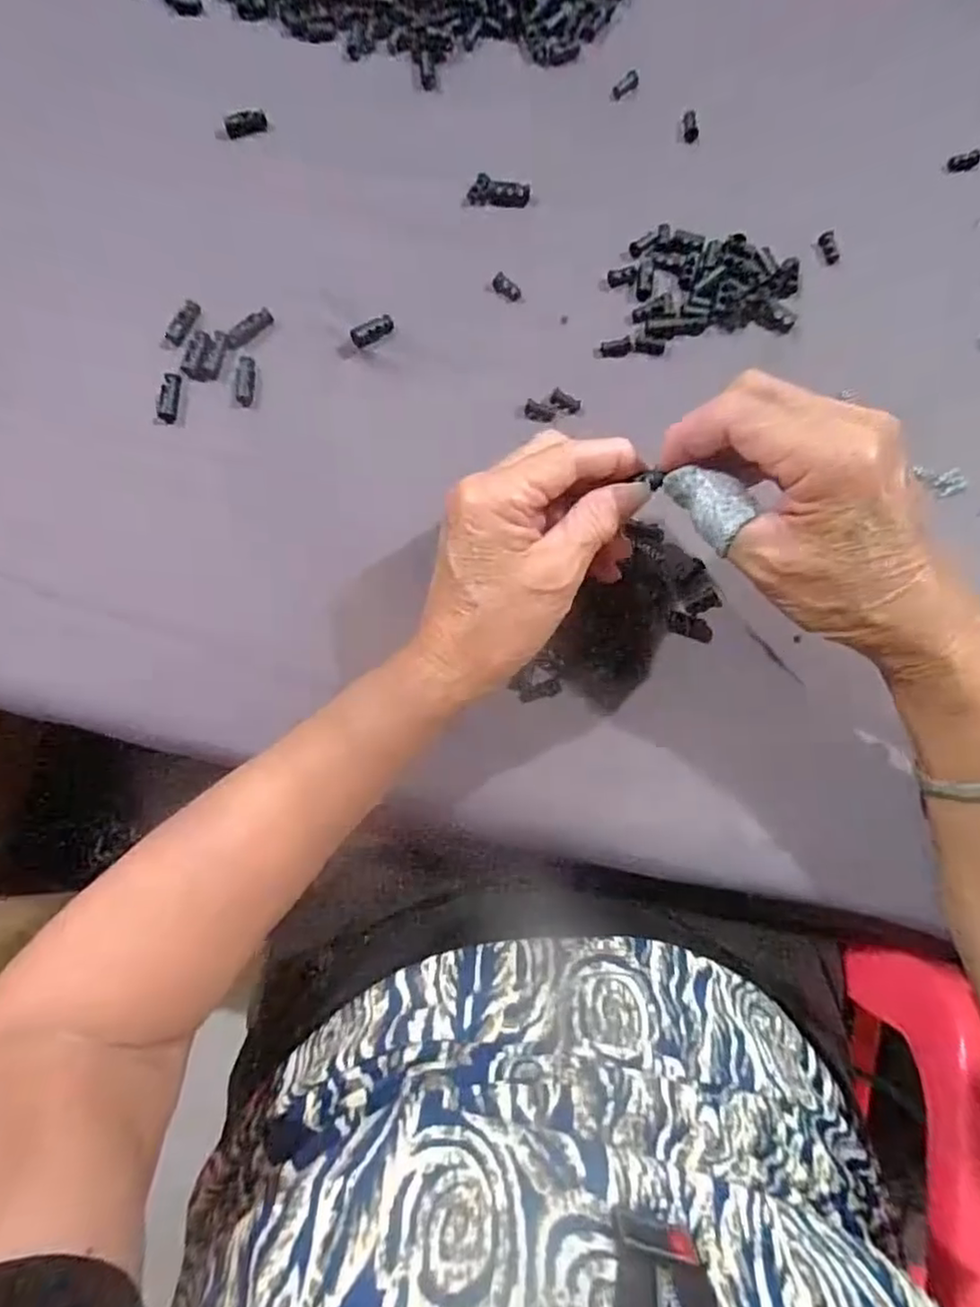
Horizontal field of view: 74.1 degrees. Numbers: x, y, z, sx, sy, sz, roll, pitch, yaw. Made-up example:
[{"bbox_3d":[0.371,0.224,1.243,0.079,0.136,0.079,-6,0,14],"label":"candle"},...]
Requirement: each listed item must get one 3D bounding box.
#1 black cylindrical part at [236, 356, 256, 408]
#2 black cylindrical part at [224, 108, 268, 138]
[{"bbox_3d":[-0.132,-0.148,0.350,0.008,0.006,0.027,1,78,-1],"label":"black cylindrical part"},{"bbox_3d":[-0.145,-0.314,0.384,0.024,0.011,0.009,-6,78,-2],"label":"black cylindrical part"}]

